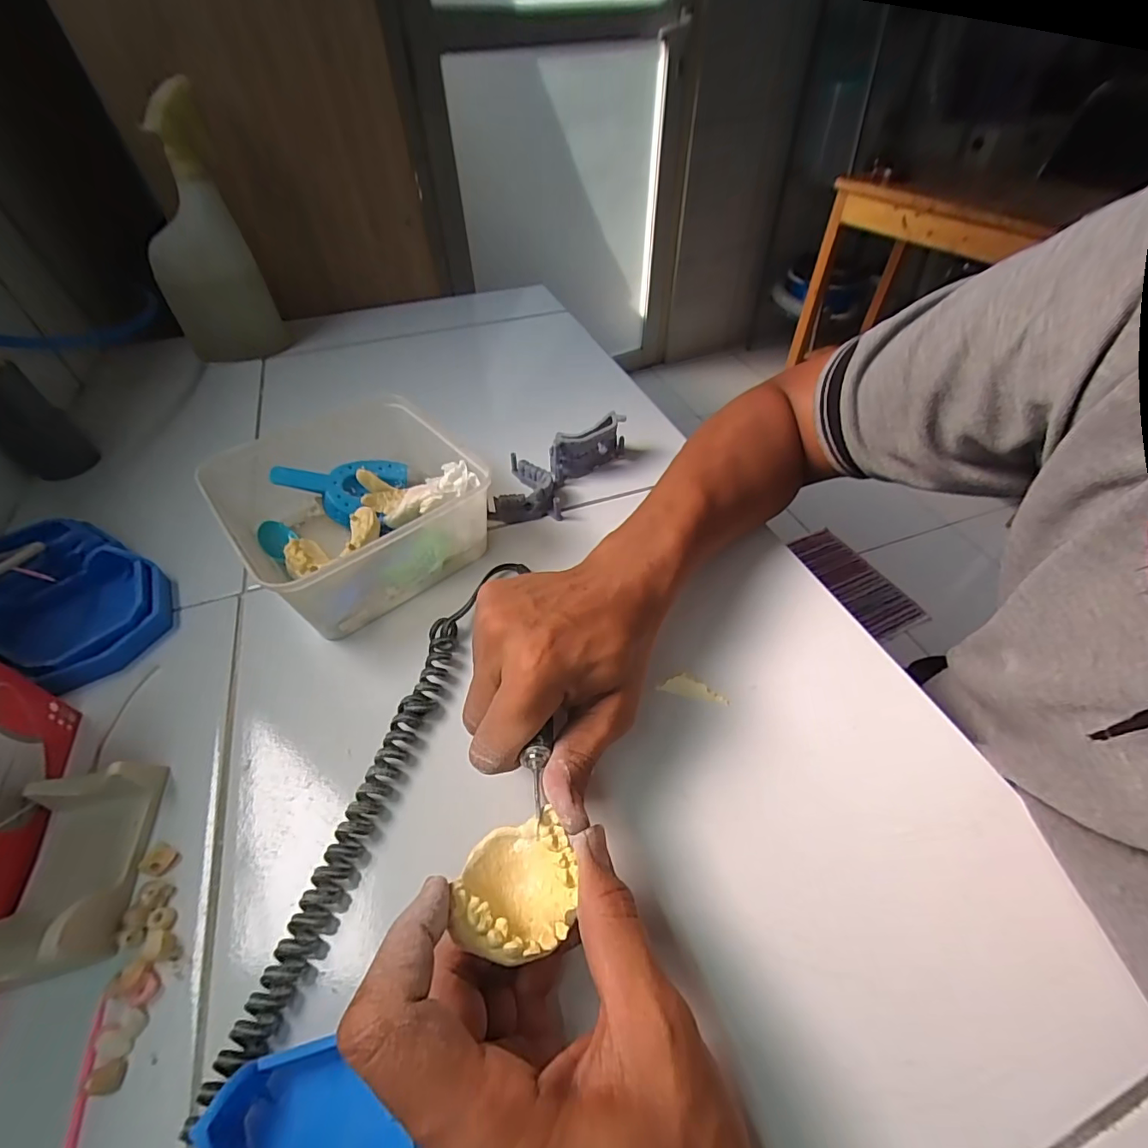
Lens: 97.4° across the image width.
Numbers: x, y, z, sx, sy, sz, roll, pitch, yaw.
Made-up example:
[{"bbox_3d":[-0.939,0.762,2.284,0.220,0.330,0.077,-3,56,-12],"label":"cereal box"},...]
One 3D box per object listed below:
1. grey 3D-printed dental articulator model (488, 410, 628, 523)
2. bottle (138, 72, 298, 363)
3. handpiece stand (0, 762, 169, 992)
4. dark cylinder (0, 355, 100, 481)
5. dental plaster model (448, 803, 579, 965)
[{"bbox_3d":[-0.019,-0.101,0.449,0.070,0.046,0.143,25,53,22],"label":"grey 3D-printed dental articulator model"},{"bbox_3d":[-0.410,-0.358,0.553,0.109,0.231,0.067,-30,54,-23],"label":"bottle"},{"bbox_3d":[-0.238,0.138,0.238,0.049,0.031,0.088,-13,49,-10],"label":"handpiece stand"},{"bbox_3d":[-0.464,-0.148,0.409,0.039,0.153,0.031,-6,48,-4],"label":"dark cylinder"},{"bbox_3d":[-0.023,0.122,0.199,0.044,0.025,0.047,-3,48,-3],"label":"dental plaster model"}]

